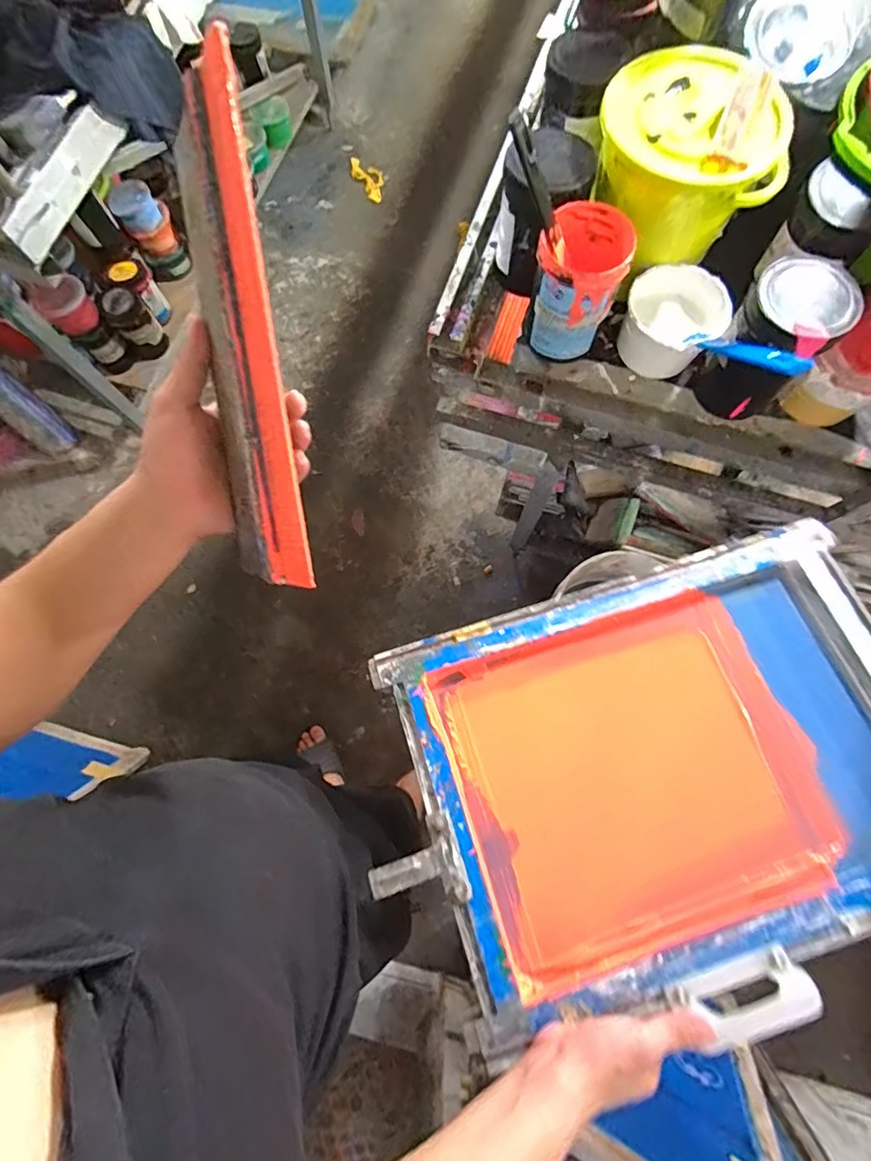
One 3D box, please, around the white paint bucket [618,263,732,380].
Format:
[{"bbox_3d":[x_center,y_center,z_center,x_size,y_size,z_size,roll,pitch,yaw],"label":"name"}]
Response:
[{"bbox_3d":[0.318,-0.343,0.667,0.136,0.074,0.115,21,78,4],"label":"white paint bucket"}]

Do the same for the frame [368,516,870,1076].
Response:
[{"bbox_3d":[0.253,0.193,0.543,0.567,0.068,0.401,-17,69,-5],"label":"frame"}]

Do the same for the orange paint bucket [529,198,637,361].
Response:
[{"bbox_3d":[0.179,-0.384,0.649,0.103,0.137,0.114,17,77,3],"label":"orange paint bucket"}]

